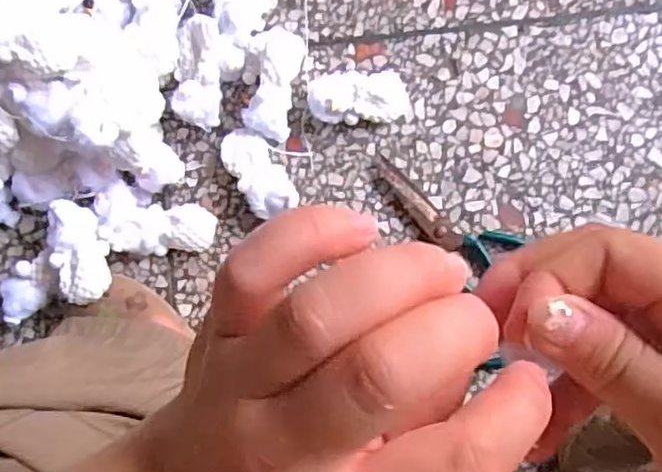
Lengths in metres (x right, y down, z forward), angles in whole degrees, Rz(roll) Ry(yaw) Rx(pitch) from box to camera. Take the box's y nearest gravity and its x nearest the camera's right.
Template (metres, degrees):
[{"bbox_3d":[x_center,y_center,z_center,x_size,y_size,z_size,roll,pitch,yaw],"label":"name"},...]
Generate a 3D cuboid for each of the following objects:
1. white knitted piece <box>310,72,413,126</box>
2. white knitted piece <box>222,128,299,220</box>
[{"bbox_3d":[0.027,-0.126,0.583,0.089,0.033,0.050,0,86,5],"label":"white knitted piece"},{"bbox_3d":[-0.064,-0.054,0.584,0.041,0.025,0.090,-32,72,2],"label":"white knitted piece"}]

